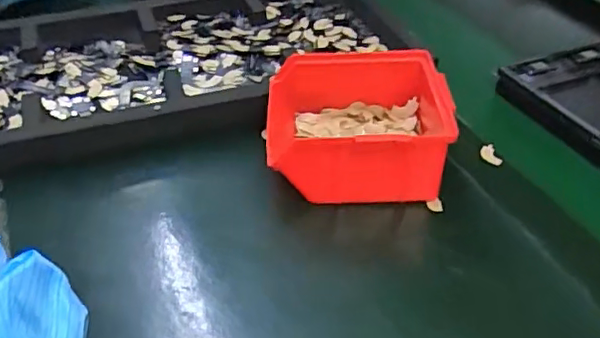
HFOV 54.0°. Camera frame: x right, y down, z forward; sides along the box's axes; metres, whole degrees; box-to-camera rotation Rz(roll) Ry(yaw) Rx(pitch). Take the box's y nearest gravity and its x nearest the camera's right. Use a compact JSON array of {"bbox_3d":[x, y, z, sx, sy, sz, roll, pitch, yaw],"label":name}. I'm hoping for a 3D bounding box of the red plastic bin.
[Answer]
[{"bbox_3d":[0.041,-0.032,0.471,0.140,0.072,0.126,4,39,1],"label":"red plastic bin"}]

